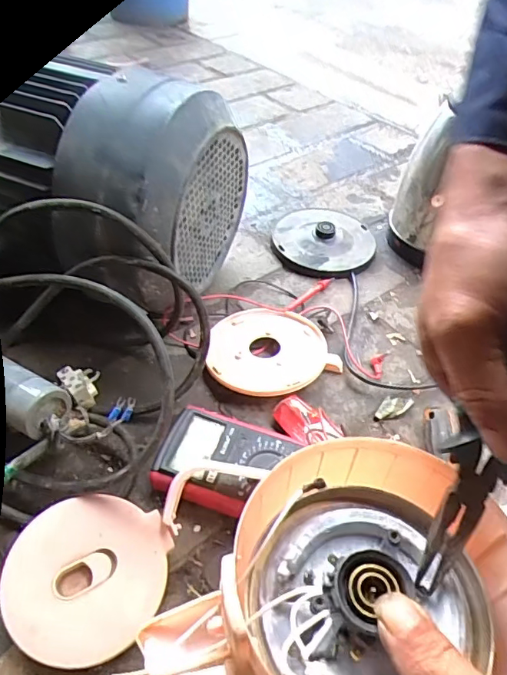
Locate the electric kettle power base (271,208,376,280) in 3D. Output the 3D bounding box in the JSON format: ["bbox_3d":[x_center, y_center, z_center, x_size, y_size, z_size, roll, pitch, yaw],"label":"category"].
[{"bbox_3d":[0.100,-0.143,0.732,0.140,0.026,0.154,15,49,9],"label":"electric kettle power base"}]

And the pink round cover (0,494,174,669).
[{"bbox_3d":[-0.133,0.188,0.408,0.120,0.007,0.119,4,56,-6],"label":"pink round cover"}]

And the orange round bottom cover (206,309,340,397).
[{"bbox_3d":[0.017,0.013,0.591,0.140,0.025,0.135,2,47,-2],"label":"orange round bottom cover"}]

